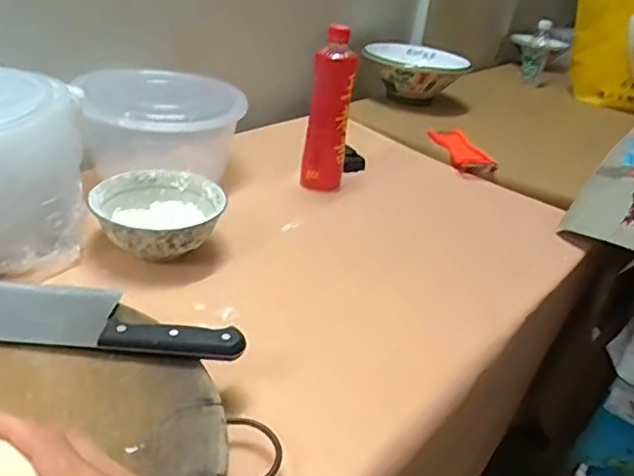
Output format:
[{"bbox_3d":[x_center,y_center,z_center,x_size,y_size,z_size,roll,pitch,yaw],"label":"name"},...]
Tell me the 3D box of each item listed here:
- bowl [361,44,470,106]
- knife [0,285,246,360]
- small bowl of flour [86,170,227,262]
[{"bbox_3d":[0.221,-0.365,1.296,0.215,0.107,0.215,6,30,-3],"label":"bowl"},{"bbox_3d":[-0.205,0.061,0.476,0.286,0.017,0.072,6,30,-3],"label":"knife"},{"bbox_3d":[-0.180,-0.021,0.660,0.136,0.061,0.137,6,30,-3],"label":"small bowl of flour"}]

